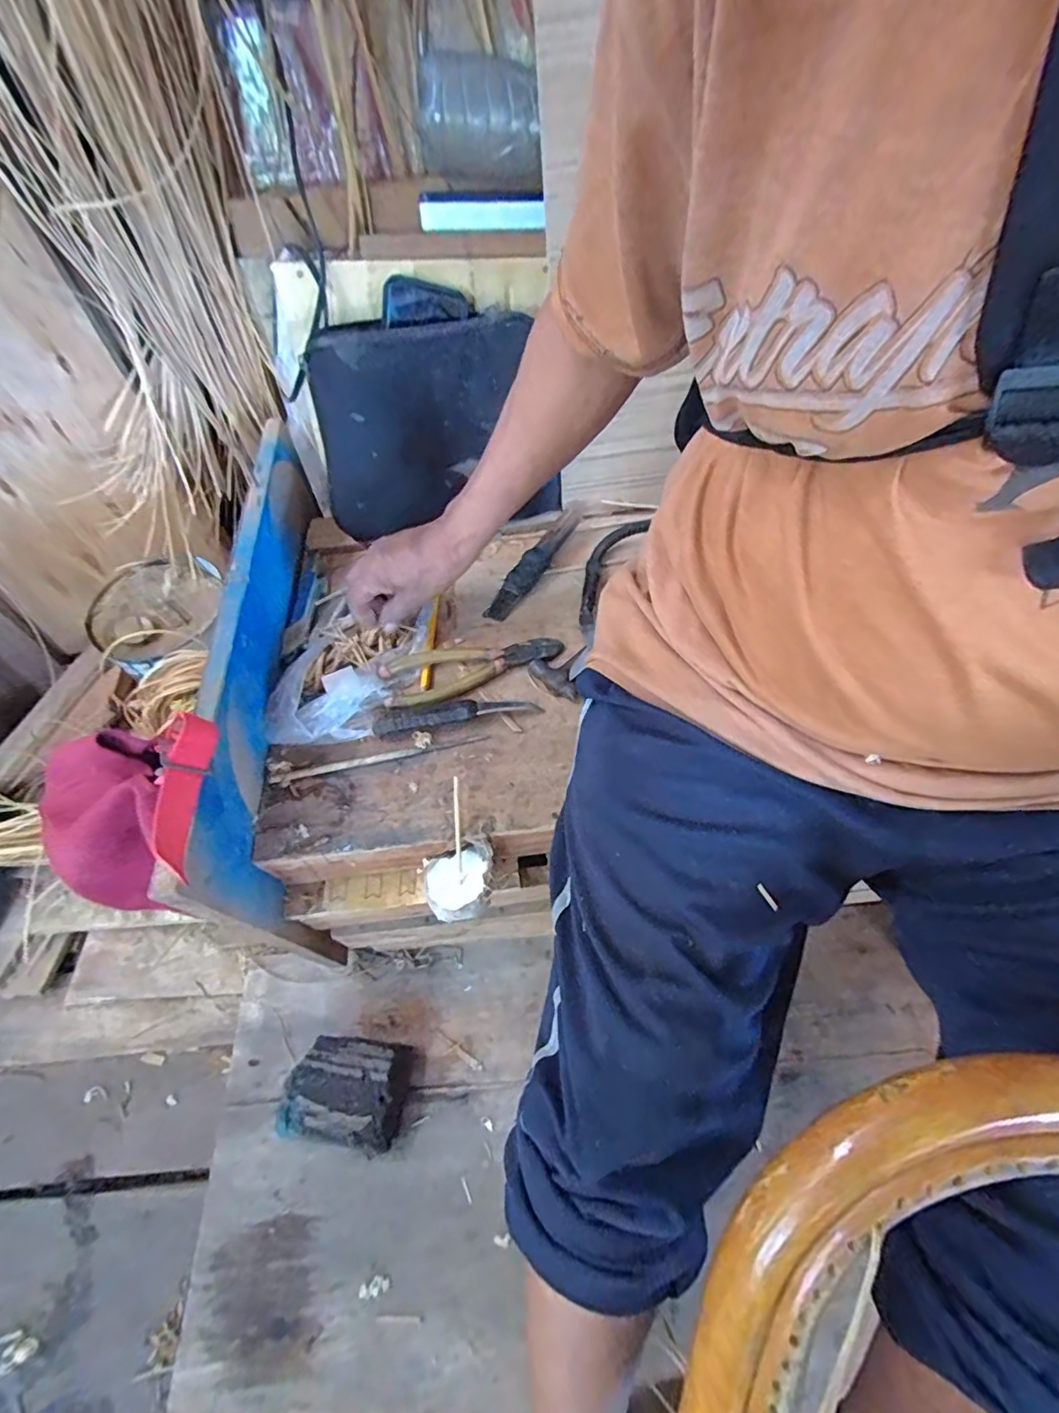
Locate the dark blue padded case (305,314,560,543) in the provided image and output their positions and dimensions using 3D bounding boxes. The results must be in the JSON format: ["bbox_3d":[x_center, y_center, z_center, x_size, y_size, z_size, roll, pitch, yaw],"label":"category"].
[{"bbox_3d":[-0.094,-0.275,0.545,0.224,0.184,0.046,-18,40,-13],"label":"dark blue padded case"}]

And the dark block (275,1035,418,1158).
[{"bbox_3d":[-0.188,0.397,0.561,0.121,0.052,0.093,5,59,5],"label":"dark block"}]

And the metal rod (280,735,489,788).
[{"bbox_3d":[-0.123,0.044,0.461,0.173,0.004,0.010,-11,59,-4],"label":"metal rod"}]

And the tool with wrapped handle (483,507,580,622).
[{"bbox_3d":[0.006,-0.154,0.575,0.029,0.025,0.160,26,63,17],"label":"tool with wrapped handle"}]

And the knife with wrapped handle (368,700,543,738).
[{"bbox_3d":[-0.063,0.006,0.475,0.144,0.017,0.020,-11,59,-4],"label":"knife with wrapped handle"}]

